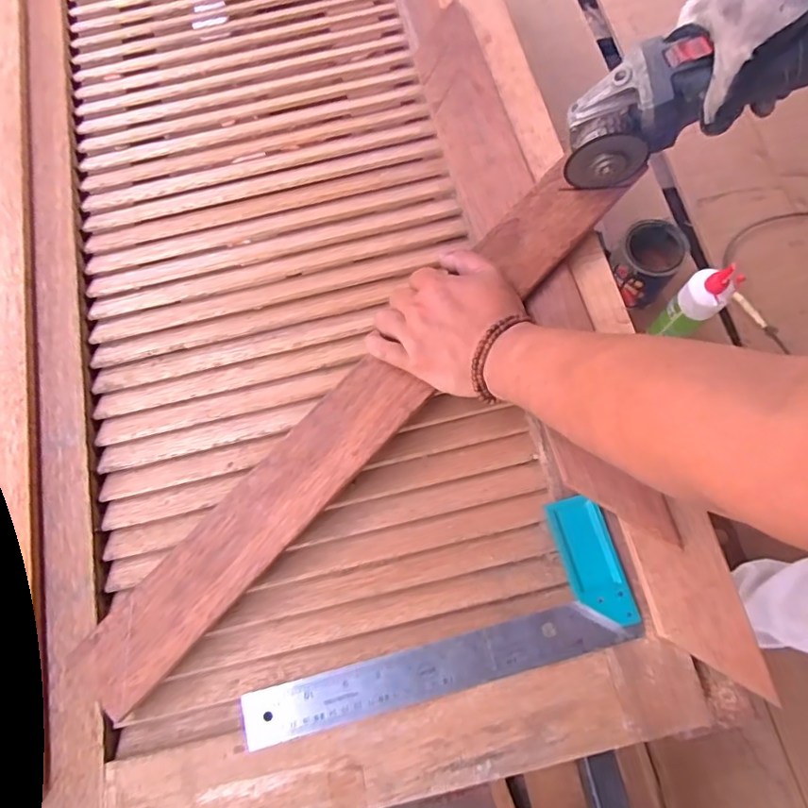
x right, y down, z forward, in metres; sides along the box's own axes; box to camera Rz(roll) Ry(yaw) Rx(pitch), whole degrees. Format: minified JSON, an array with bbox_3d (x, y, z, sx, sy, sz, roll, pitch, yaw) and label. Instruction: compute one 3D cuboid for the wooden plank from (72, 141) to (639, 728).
[{"bbox_3d":[-0.035,0.006,0.445,0.063,0.007,0.568,42,82,12],"label":"wooden plank"}]

